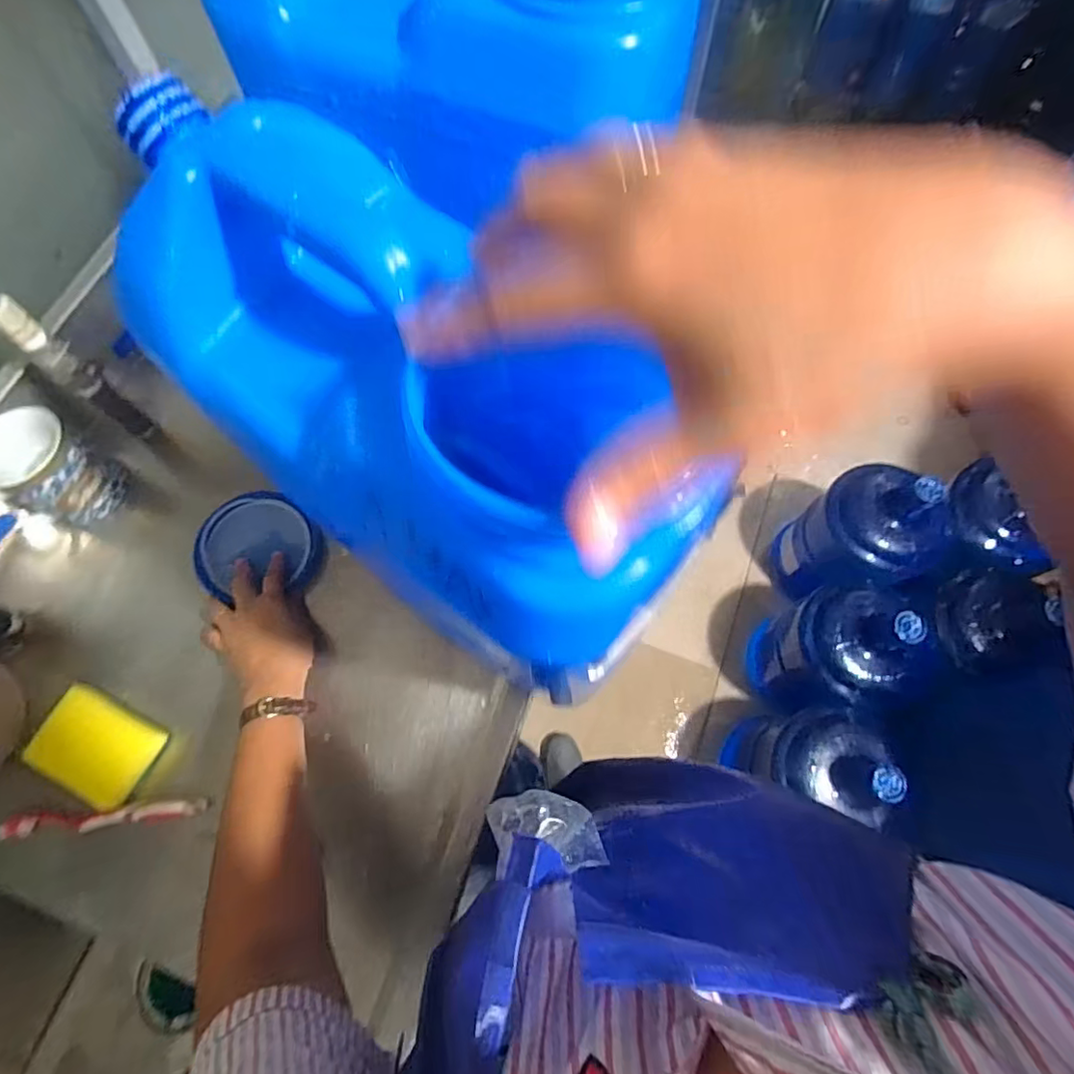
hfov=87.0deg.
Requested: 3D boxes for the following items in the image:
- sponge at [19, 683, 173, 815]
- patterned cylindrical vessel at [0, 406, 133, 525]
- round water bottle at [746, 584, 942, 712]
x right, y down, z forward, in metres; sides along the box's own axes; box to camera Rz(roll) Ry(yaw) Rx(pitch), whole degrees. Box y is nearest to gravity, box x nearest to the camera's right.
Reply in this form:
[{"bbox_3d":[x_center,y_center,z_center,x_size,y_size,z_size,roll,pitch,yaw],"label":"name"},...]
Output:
[{"bbox_3d":[-0.413,0.197,0.531,0.098,0.035,0.073,25,71,10],"label":"sponge"},{"bbox_3d":[-0.506,-0.071,0.591,0.081,0.102,0.084,0,69,1],"label":"patterned cylindrical vessel"},{"bbox_3d":[0.634,0.237,1.172,0.254,0.429,0.239,0,69,1],"label":"round water bottle"}]

